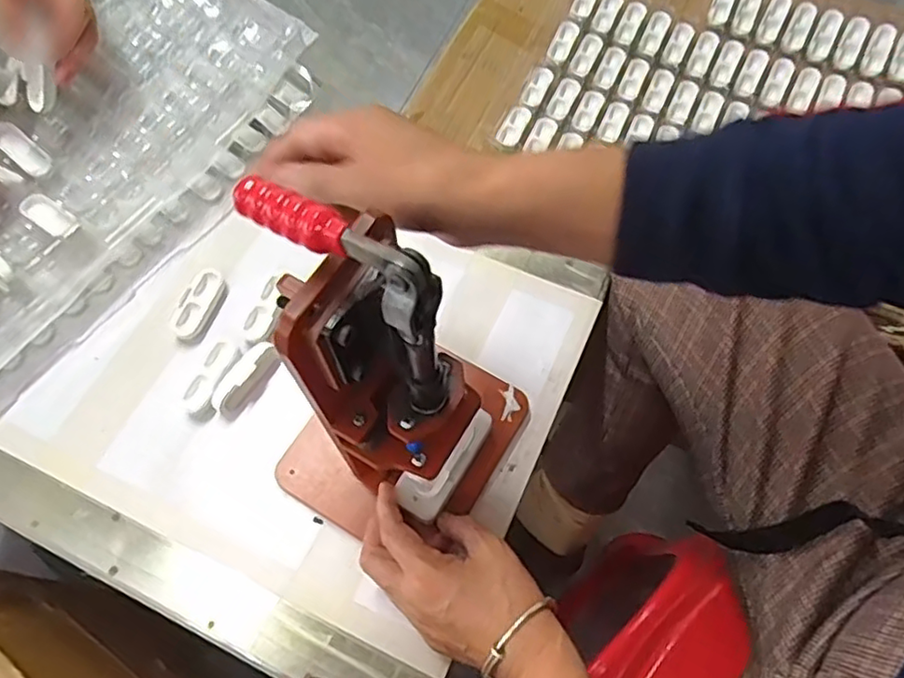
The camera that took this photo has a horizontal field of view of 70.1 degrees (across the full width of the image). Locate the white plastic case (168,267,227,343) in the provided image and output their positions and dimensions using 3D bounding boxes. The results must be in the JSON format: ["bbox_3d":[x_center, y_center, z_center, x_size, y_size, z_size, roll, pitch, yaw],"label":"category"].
[{"bbox_3d":[-0.216,-0.030,0.548,0.035,0.011,0.064,18,65,9],"label":"white plastic case"}]

